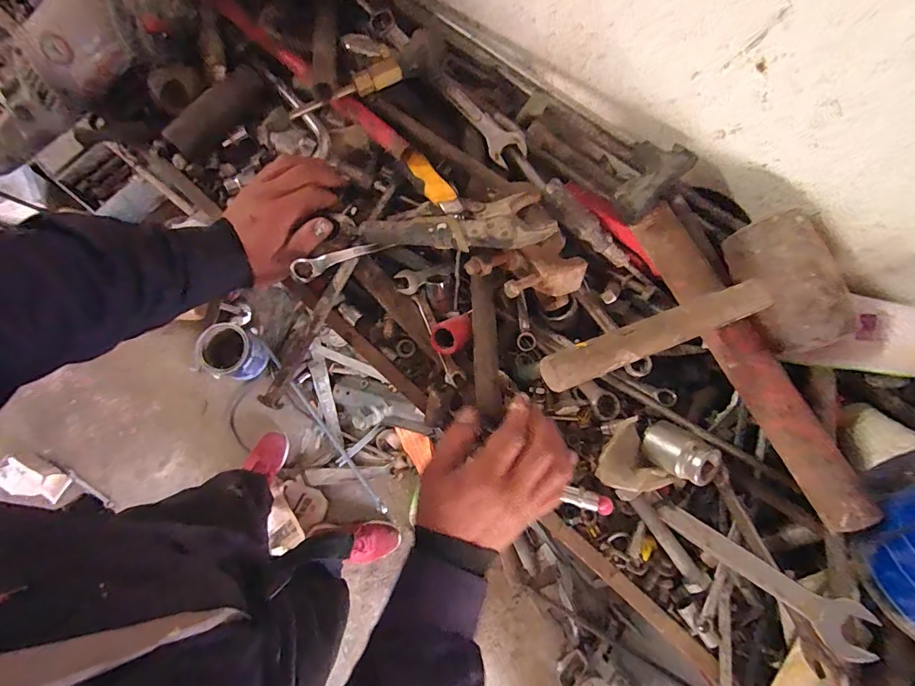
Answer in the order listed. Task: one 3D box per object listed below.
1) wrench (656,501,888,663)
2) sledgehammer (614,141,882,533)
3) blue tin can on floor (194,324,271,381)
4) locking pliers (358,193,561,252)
[{"bbox_3d":[0.265,0.201,0.382,0.167,0.010,0.040,31,77,38],"label":"wrench"},{"bbox_3d":[0.246,-0.017,0.383,0.080,0.041,0.363,-24,80,-6],"label":"sledgehammer"},{"bbox_3d":[-0.721,0.036,1.374,0.189,0.118,0.158,30,79,5],"label":"blue tin can on floor"},{"bbox_3d":[-0.002,-0.120,0.433,0.194,0.034,0.063,2,78,17],"label":"locking pliers"}]

